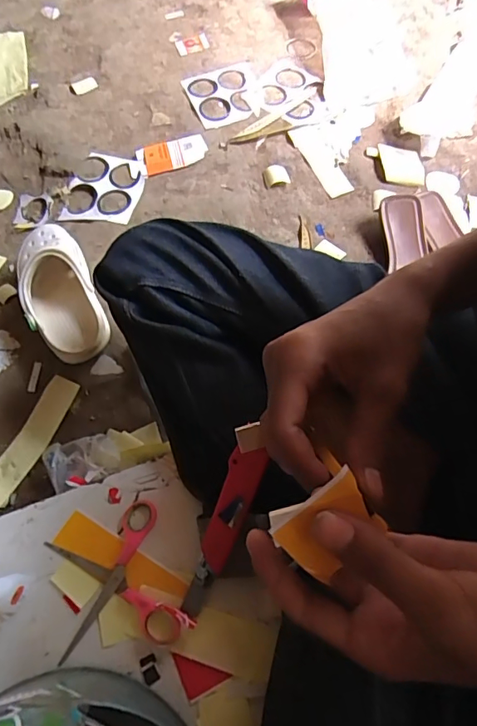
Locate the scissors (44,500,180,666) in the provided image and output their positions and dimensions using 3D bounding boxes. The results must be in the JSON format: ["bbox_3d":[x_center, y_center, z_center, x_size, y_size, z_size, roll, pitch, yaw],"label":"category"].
[{"bbox_3d":[-0.121,0.207,0.465,0.106,0.005,0.123,-14,65,-8],"label":"scissors"}]

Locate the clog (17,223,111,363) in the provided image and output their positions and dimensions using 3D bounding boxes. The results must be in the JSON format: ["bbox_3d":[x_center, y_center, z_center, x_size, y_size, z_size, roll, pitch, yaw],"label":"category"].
[{"bbox_3d":[-0.256,-0.102,0.701,0.098,0.098,0.236,-23,67,-12],"label":"clog"}]

